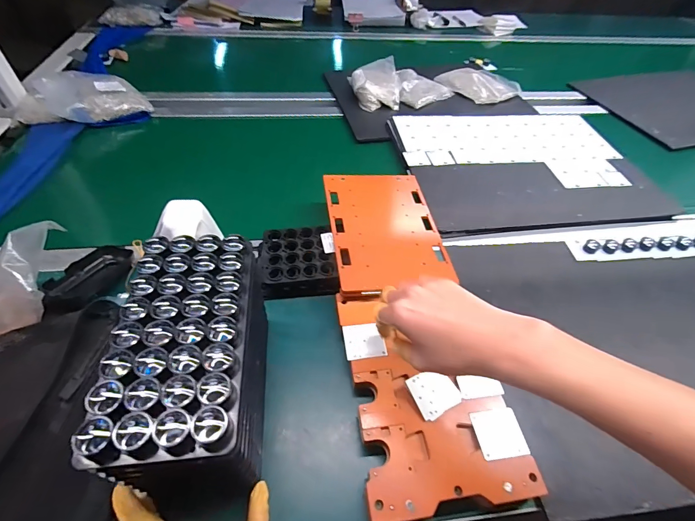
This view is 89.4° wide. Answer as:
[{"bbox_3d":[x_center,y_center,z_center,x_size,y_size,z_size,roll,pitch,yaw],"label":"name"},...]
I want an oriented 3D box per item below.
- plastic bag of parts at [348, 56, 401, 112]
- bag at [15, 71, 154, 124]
[{"bbox_3d":[0.070,-0.445,0.876,0.117,0.057,0.167,-1,50,-5],"label":"plastic bag of parts"},{"bbox_3d":[-0.591,-0.361,0.773,0.238,0.048,0.202,-30,58,-25],"label":"bag"}]

